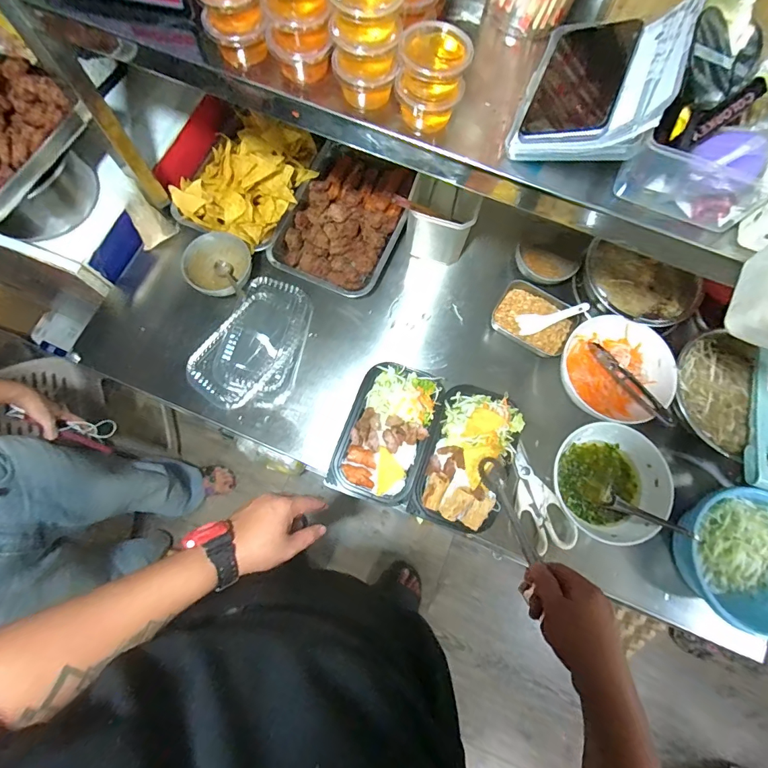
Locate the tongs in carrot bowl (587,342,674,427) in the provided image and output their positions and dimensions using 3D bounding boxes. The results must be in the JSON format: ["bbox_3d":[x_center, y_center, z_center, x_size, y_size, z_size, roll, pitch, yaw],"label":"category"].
[{"bbox_3d":[0.390,-0.001,0.651,0.022,0.028,0.173,-25,57,-7],"label":"tongs in carrot bowl"}]

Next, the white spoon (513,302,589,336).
[{"bbox_3d":[0.288,-0.114,0.698,0.114,0.014,0.038,-15,74,22],"label":"white spoon"}]

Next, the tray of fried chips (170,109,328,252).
[{"bbox_3d":[-0.255,-0.389,0.726,0.198,0.099,0.243,23,76,5],"label":"tray of fried chips"}]

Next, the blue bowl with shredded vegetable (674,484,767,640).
[{"bbox_3d":[0.527,0.251,0.597,0.181,0.066,0.183,0,75,-1],"label":"blue bowl with shredded vegetable"}]

